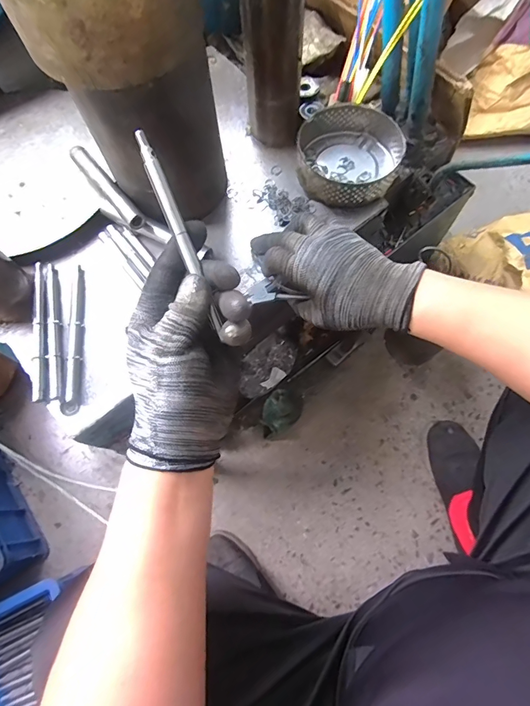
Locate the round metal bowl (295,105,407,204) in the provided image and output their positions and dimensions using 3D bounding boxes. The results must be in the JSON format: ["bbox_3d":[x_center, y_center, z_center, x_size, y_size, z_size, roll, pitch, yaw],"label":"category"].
[{"bbox_3d":[0.105,-0.243,0.492,0.125,0.041,0.126,-1,71,2],"label":"round metal bowl"}]

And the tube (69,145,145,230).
[{"bbox_3d":[-0.190,-0.199,0.469,0.020,0.016,0.146,-38,74,-10],"label":"tube"}]

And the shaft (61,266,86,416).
[{"bbox_3d":[-0.210,-0.018,0.439,0.018,0.014,0.169,-4,71,1],"label":"shaft"}]

